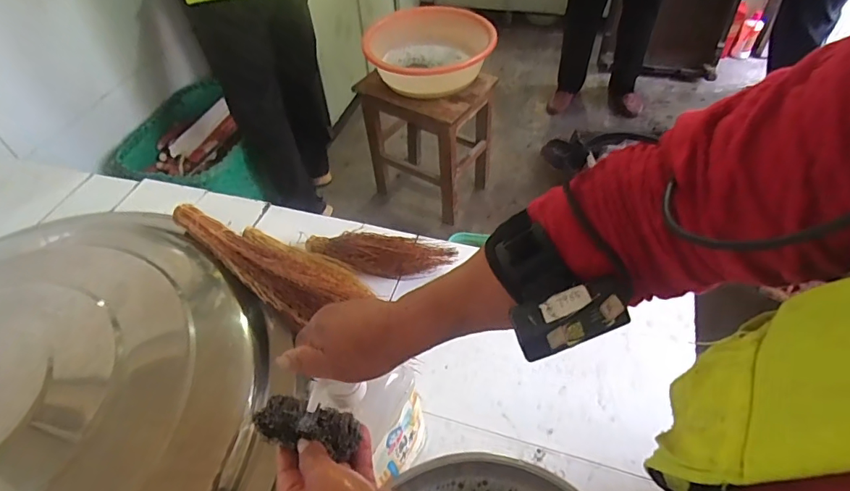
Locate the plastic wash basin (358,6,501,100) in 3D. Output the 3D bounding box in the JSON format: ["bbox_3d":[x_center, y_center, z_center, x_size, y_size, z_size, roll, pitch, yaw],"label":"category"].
[{"bbox_3d":[0.018,-0.551,1.372,0.368,0.127,0.321,-6,49,-1],"label":"plastic wash basin"}]

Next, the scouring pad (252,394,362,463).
[{"bbox_3d":[-0.097,0.149,0.398,0.083,0.038,0.025,19,9,-2],"label":"scouring pad"}]

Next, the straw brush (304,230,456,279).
[{"bbox_3d":[-0.079,0.014,0.775,0.250,0.058,0.073,5,50,9],"label":"straw brush"}]

